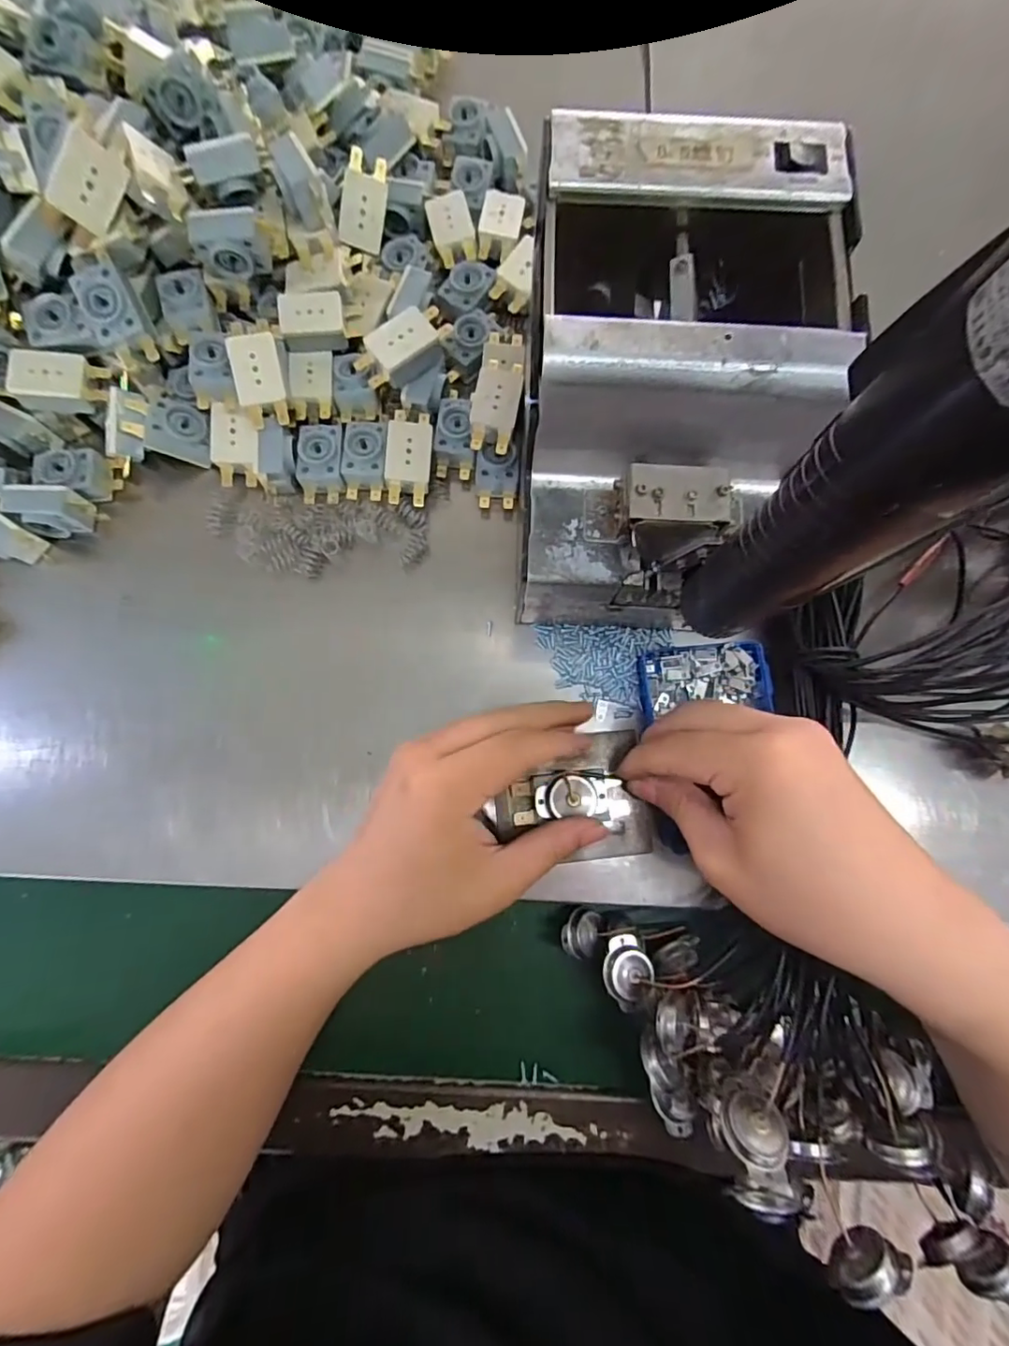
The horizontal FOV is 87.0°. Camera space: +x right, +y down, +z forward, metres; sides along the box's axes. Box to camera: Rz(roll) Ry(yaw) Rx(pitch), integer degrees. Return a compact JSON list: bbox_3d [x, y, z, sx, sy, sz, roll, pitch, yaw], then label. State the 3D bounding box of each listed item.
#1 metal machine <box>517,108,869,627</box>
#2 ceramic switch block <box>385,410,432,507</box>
[{"bbox_3d":[0.063,-0.124,0.259,0.133,0.143,0.192,4,87,-2],"label":"metal machine"},{"bbox_3d":[-0.058,-0.133,0.325,0.026,0.011,0.058,4,81,0],"label":"ceramic switch block"}]

